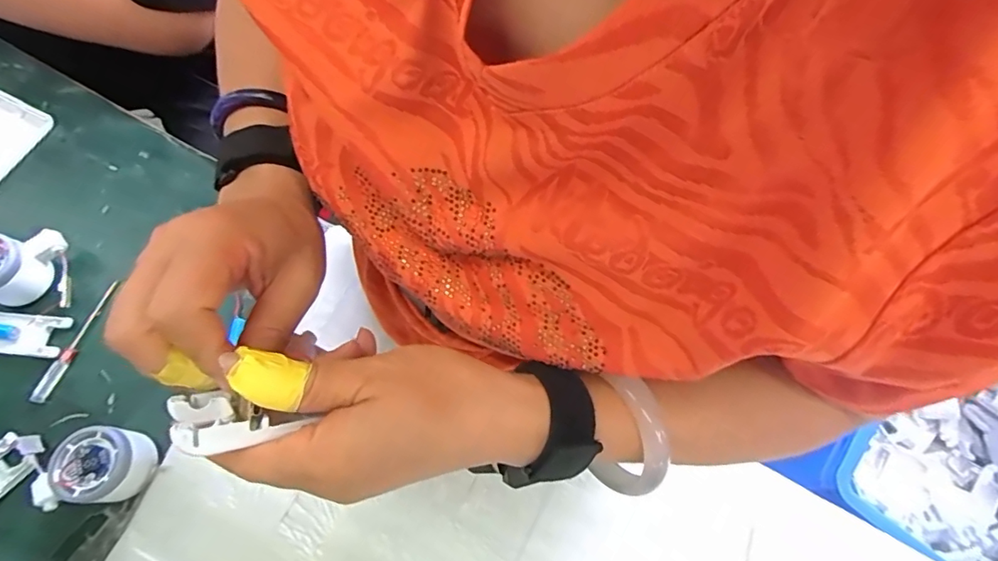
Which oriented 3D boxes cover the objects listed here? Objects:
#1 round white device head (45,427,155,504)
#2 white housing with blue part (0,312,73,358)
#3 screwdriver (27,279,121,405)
[{"bbox_3d":[-0.332,0.156,0.426,0.064,0.047,0.057,1,68,-2],"label":"round white device head"},{"bbox_3d":[-0.471,0.050,0.482,0.099,0.018,0.038,6,68,0],"label":"white housing with blue part"},{"bbox_3d":[-0.412,0.057,0.488,0.011,0.010,0.125,15,68,4],"label":"screwdriver"}]

